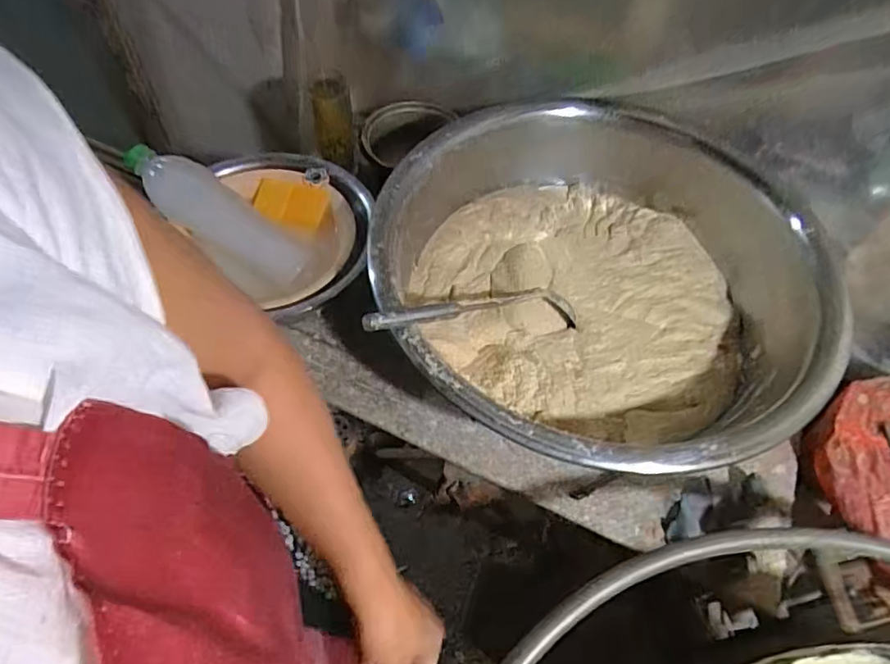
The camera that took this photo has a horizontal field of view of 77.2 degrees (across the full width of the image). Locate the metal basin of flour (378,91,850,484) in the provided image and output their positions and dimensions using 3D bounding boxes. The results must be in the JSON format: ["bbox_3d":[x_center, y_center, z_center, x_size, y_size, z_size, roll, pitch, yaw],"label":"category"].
[{"bbox_3d":[0.228,-0.087,0.799,0.650,0.167,0.597,2,57,-3],"label":"metal basin of flour"}]

